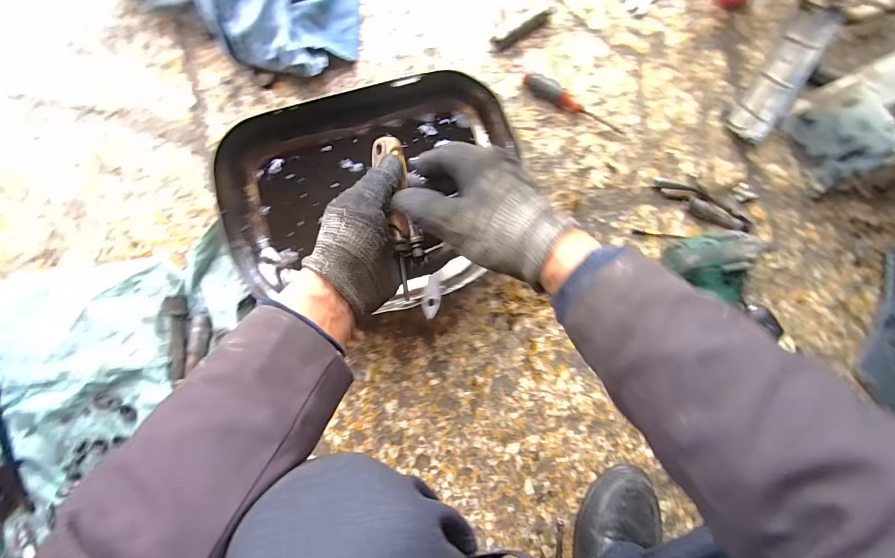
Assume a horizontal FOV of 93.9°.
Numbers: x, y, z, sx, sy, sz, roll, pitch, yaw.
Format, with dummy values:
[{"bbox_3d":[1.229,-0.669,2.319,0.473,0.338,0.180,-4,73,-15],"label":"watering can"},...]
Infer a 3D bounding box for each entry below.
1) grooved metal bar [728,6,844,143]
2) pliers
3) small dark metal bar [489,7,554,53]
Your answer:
[{"bbox_3d":[0.475,-0.291,0.595,0.074,0.046,0.207,32,85,-2],"label":"grooved metal bar"},{"bbox_3d":[0.361,-0.102,0.589,0.151,0.023,0.033,27,85,-2],"label":"pliers"},{"bbox_3d":[0.110,-0.353,0.590,0.103,0.016,0.018,-29,89,-5],"label":"small dark metal bar"}]

